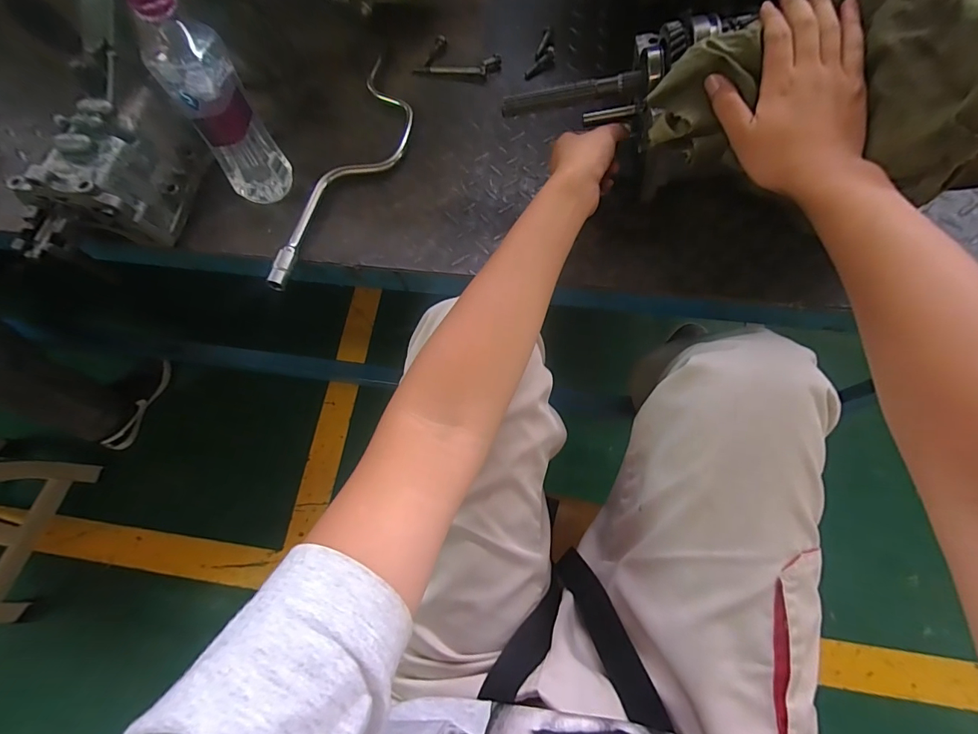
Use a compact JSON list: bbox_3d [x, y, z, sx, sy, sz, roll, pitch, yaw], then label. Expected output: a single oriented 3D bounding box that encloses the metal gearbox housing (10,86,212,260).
[{"bbox_3d":[-0.384,-0.187,0.432,0.094,0.096,0.200,15,70,8],"label":"metal gearbox housing"}]

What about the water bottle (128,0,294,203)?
[{"bbox_3d":[-0.259,-0.247,0.398,0.066,0.198,0.055,-33,71,-10],"label":"water bottle"}]

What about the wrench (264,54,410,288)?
[{"bbox_3d":[-0.152,-0.238,0.487,0.079,0.021,0.352,11,69,7],"label":"wrench"}]

